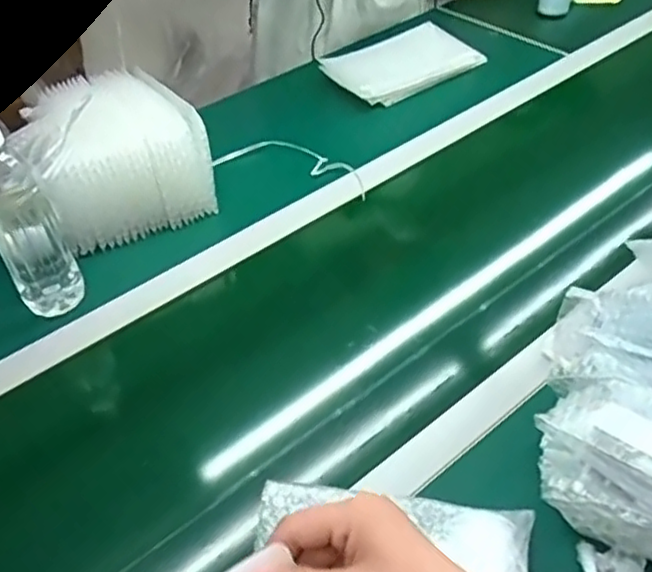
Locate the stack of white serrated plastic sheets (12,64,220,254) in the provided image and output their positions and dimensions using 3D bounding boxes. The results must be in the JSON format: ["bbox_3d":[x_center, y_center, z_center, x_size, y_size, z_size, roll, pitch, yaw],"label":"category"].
[{"bbox_3d":[-0.275,-0.158,0.862,0.199,0.149,0.206,-27,50,-22],"label":"stack of white serrated plastic sheets"}]

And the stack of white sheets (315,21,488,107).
[{"bbox_3d":[0.122,-0.360,1.100,0.241,0.027,0.135,-27,59,-25],"label":"stack of white sheets"}]

